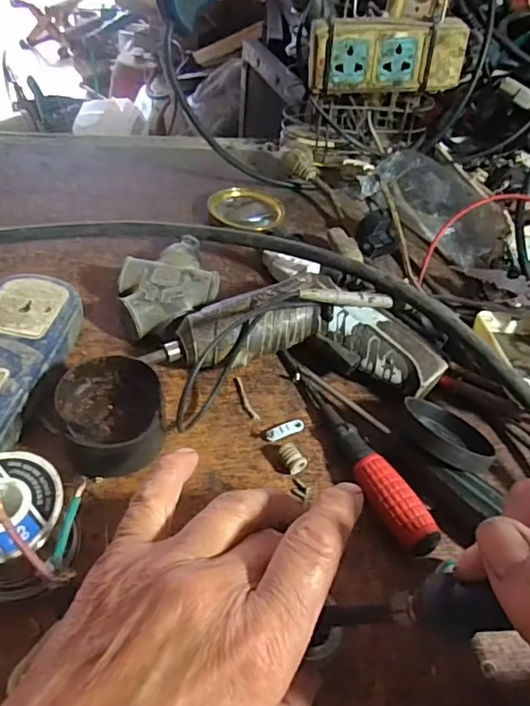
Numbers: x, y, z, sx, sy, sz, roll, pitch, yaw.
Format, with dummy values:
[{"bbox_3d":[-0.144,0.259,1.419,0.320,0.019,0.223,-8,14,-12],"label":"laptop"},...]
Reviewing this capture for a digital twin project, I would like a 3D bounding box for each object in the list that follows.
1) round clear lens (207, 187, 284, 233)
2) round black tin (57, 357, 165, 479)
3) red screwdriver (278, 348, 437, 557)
[{"bbox_3d":[-0.016,-0.127,0.465,0.066,0.016,0.051,2,48,-3],"label":"round clear lens"},{"bbox_3d":[-0.086,0.039,0.299,0.055,0.041,0.064,-12,50,-15],"label":"round black tin"},{"bbox_3d":[0.046,0.051,0.315,0.021,0.018,0.155,-20,53,-21],"label":"red screwdriver"}]

